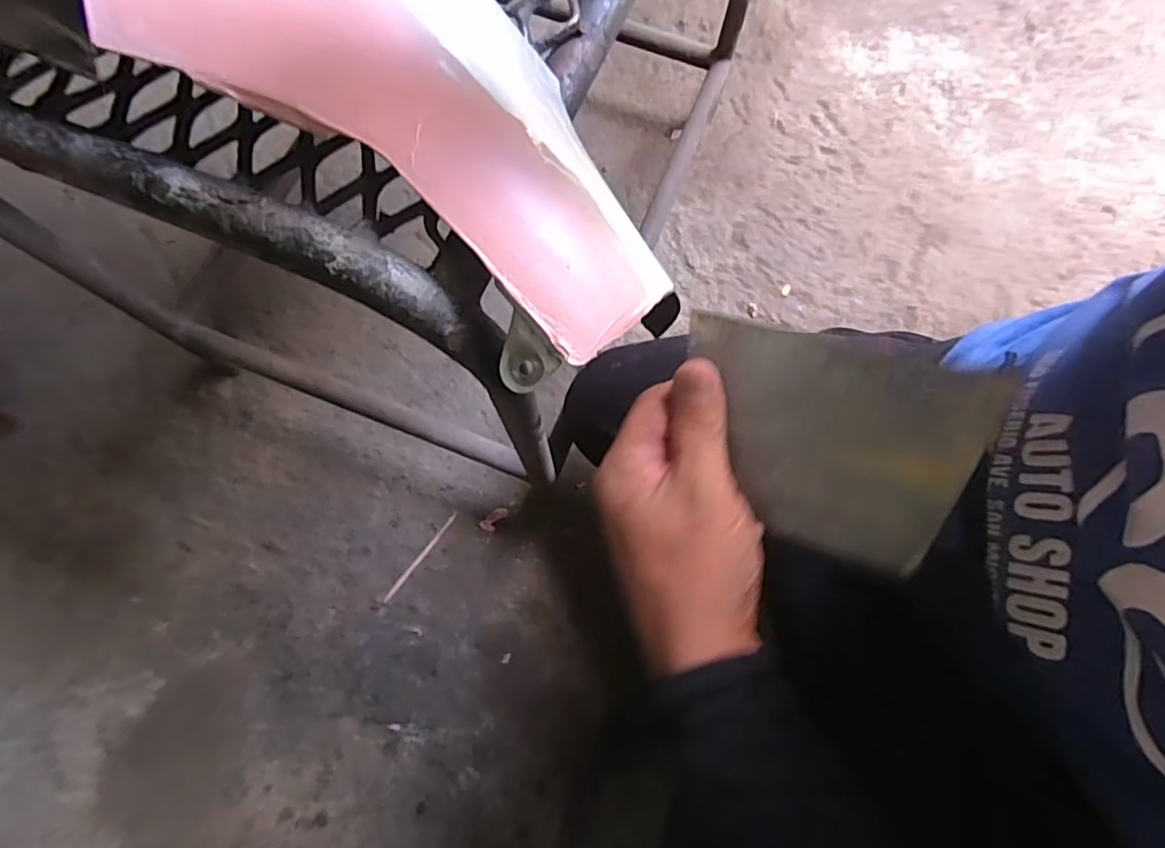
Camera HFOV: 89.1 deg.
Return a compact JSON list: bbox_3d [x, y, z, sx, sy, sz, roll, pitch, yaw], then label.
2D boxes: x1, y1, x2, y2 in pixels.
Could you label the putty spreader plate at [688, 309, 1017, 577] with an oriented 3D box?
[{"bbox_3d":[0.095,0.008,0.244,0.114,0.007,0.085,17,105,23],"label":"putty spreader plate"}]

